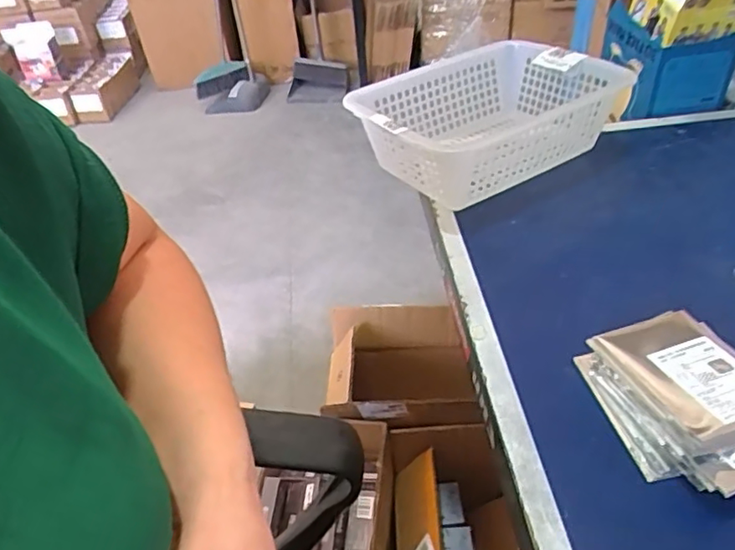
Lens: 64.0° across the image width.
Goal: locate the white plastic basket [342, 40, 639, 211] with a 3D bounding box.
[{"bbox_3d":[0.127,-0.163,0.639,0.267,0.090,0.195,-22,42,-18],"label":"white plastic basket"}]

